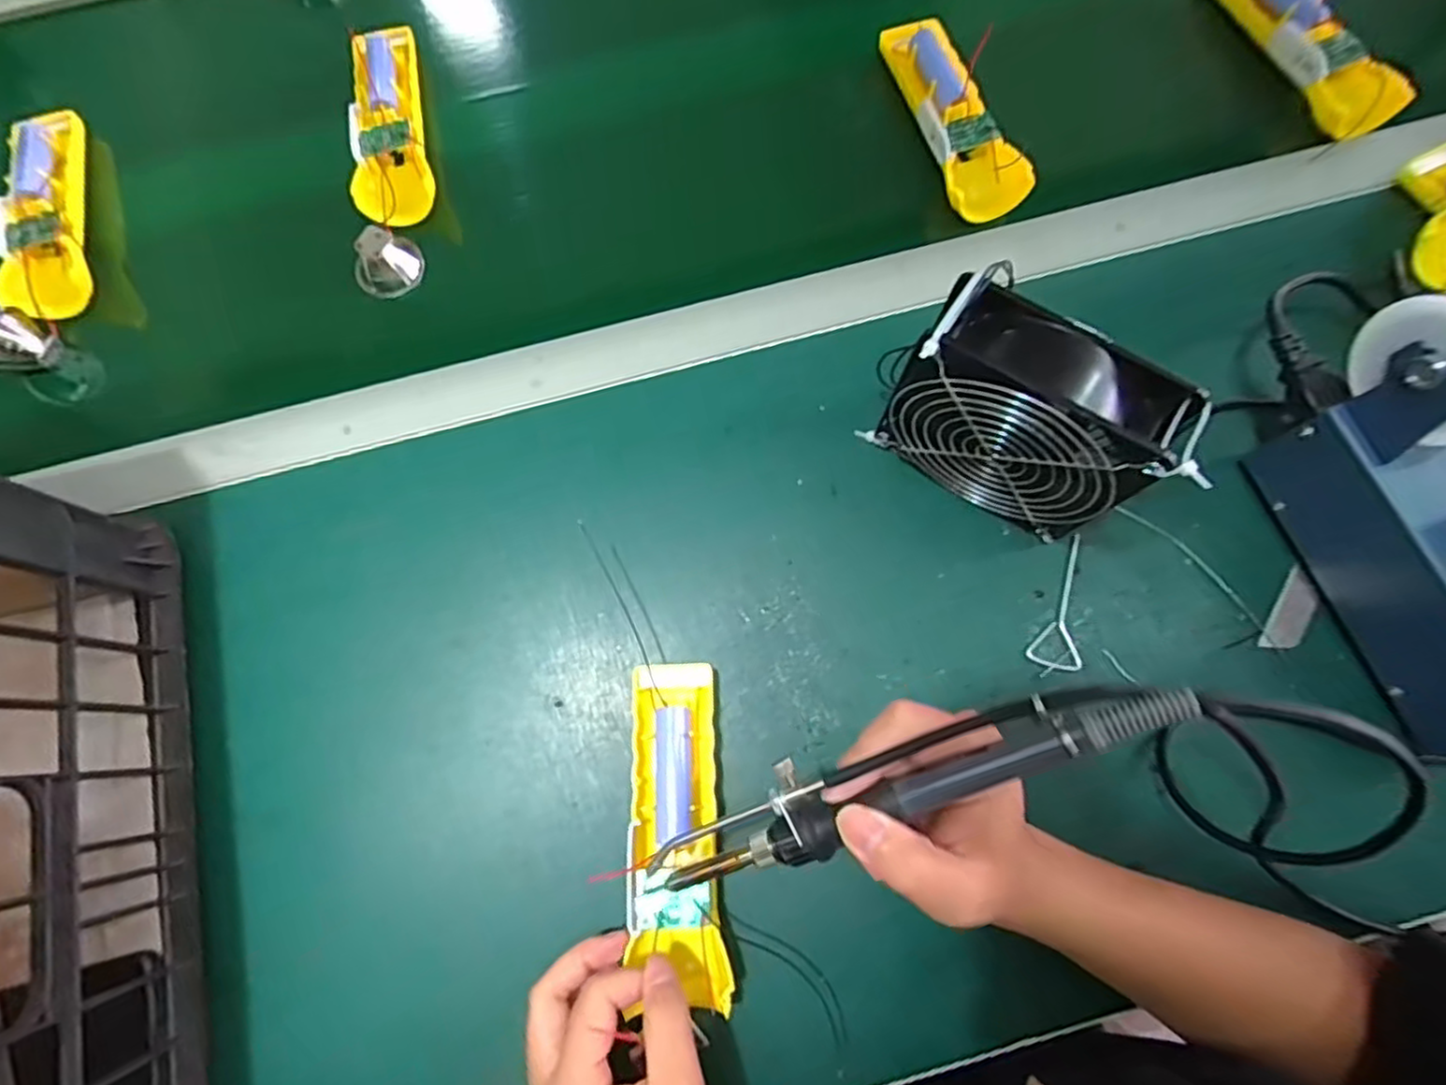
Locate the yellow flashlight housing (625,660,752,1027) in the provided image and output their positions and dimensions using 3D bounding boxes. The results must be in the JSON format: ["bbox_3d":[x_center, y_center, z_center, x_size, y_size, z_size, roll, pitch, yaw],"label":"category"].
[{"bbox_3d":[-0.020,0.143,0.350,0.053,0.028,0.161,-5,72,-1],"label":"yellow flashlight housing"}]

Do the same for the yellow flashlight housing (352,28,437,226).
[{"bbox_3d":[-0.233,-0.293,0.481,0.051,0.021,0.160,-14,75,-3],"label":"yellow flashlight housing"}]

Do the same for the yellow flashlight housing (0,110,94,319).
[{"bbox_3d":[-0.458,-0.225,0.466,0.051,0.024,0.155,-18,75,-4],"label":"yellow flashlight housing"}]

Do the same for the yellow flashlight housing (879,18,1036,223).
[{"bbox_3d":[0.153,-0.293,0.469,0.047,0.025,0.161,-17,75,-4],"label":"yellow flashlight housing"}]

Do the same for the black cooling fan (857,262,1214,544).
[{"bbox_3d":[0.148,-0.060,0.351,0.124,0.116,0.049,29,77,9],"label":"black cooling fan"}]

